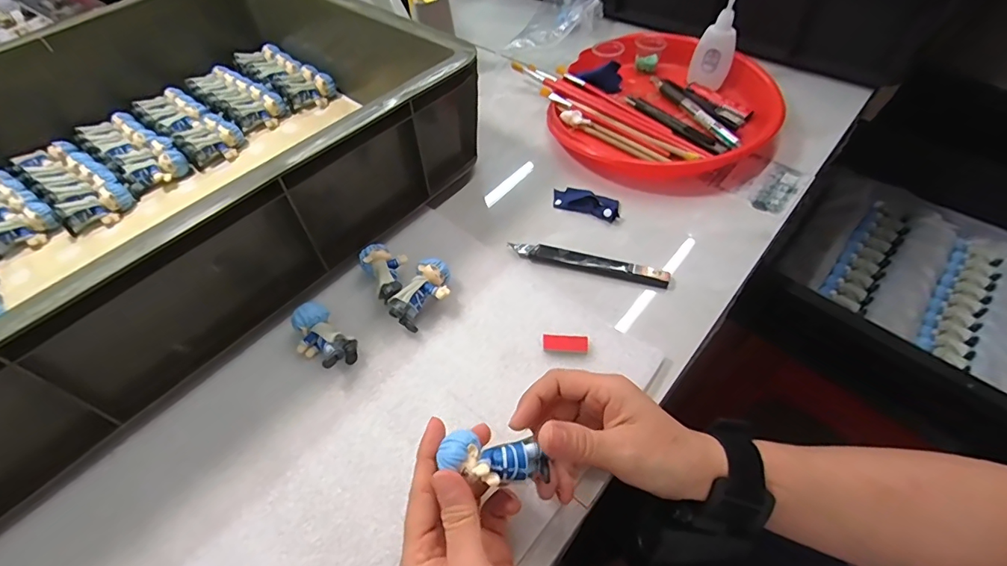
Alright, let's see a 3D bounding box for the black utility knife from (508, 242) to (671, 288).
[{"bbox_3d":[0.074,-0.018,0.407,0.138,0.010,0.018,14,56,13],"label":"black utility knife"}]

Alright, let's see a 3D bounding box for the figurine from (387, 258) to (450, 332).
[{"bbox_3d":[-0.064,0.009,0.382,0.033,0.028,0.059,19,57,16],"label":"figurine"}]

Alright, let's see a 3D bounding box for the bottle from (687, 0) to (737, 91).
[{"bbox_3d":[0.244,-0.282,0.520,0.045,0.104,0.041,17,56,15],"label":"bottle"}]

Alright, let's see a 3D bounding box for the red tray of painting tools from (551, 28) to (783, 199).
[{"bbox_3d":[0.178,-0.203,0.513,0.235,0.038,0.242,-38,61,-23],"label":"red tray of painting tools"}]

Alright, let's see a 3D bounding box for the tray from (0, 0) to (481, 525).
[{"bbox_3d":[-0.374,-0.104,0.420,0.453,0.136,0.597,35,63,25],"label":"tray"}]

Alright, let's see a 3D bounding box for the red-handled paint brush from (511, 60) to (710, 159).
[{"bbox_3d":[0.108,-0.200,0.527,0.255,0.010,0.014,36,63,25],"label":"red-handled paint brush"}]

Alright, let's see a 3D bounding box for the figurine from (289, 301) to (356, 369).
[{"bbox_3d":[-0.141,0.042,0.361,0.057,0.022,0.033,37,63,26],"label":"figurine"}]

